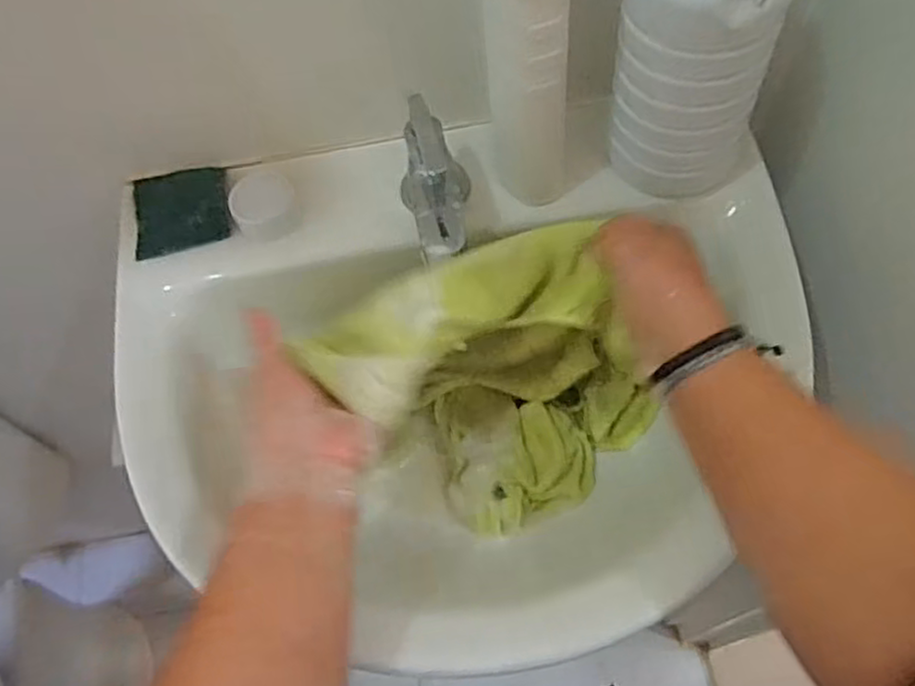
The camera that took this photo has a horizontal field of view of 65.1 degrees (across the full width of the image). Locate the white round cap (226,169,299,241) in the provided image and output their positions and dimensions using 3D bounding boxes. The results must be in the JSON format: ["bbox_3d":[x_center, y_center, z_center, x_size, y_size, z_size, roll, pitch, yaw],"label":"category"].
[{"bbox_3d":[-0.143,-0.102,0.532,0.047,0.025,0.044,-19,62,-7],"label":"white round cap"}]

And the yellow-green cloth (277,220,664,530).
[{"bbox_3d":[0.027,0.032,0.471,0.144,0.191,0.152,35,69,20],"label":"yellow-green cloth"}]

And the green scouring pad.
[{"bbox_3d":[-0.206,-0.099,0.537,0.074,0.013,0.064,-13,79,8],"label":"green scouring pad"}]

